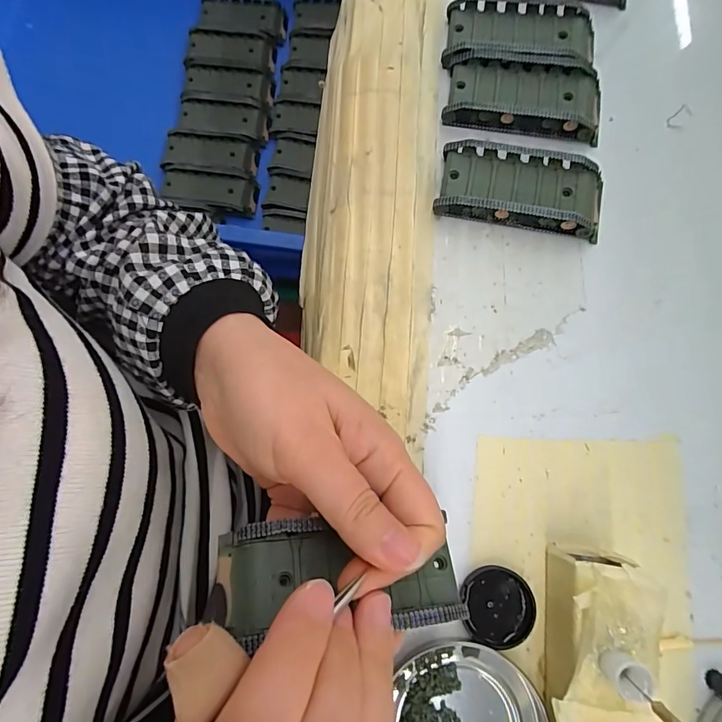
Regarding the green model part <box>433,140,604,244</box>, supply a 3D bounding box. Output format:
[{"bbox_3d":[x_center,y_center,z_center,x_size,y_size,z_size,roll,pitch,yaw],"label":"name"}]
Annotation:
[{"bbox_3d":[0.096,-0.102,0.255,0.095,0.018,0.043,13,78,3],"label":"green model part"}]

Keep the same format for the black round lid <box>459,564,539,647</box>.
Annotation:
[{"bbox_3d":[0.067,0.120,0.213,0.033,0.007,0.035,0,77,0],"label":"black round lid"}]

